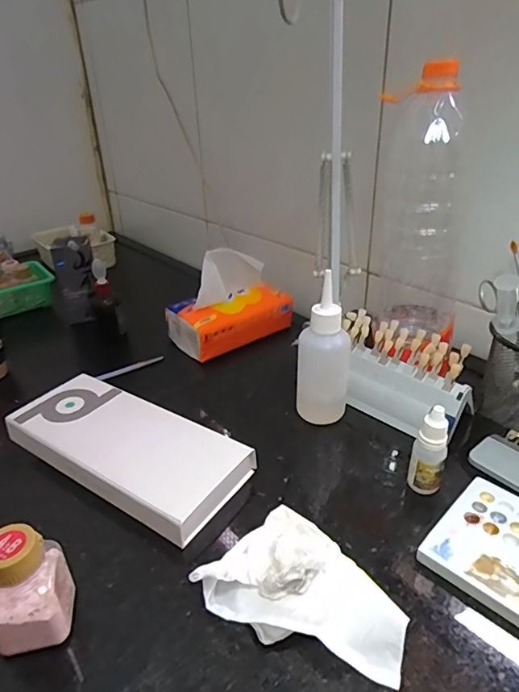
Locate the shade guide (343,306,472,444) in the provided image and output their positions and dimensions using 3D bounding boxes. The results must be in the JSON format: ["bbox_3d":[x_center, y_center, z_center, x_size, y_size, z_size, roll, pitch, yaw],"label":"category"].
[{"bbox_3d":[0.130,0.025,0.453,0.135,0.069,0.062,21,36,35],"label":"shade guide"}]

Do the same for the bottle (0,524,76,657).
[{"bbox_3d":[-0.137,0.141,0.279,0.044,0.080,0.040,-10,21,-14],"label":"bottle"}]

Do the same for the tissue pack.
[{"bbox_3d":[-0.043,-0.076,0.728,0.180,0.129,0.093,-20,35,-29],"label":"tissue pack"}]

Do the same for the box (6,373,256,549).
[{"bbox_3d":[-0.118,0.087,0.411,0.214,0.031,0.098,17,35,28],"label":"box"}]

